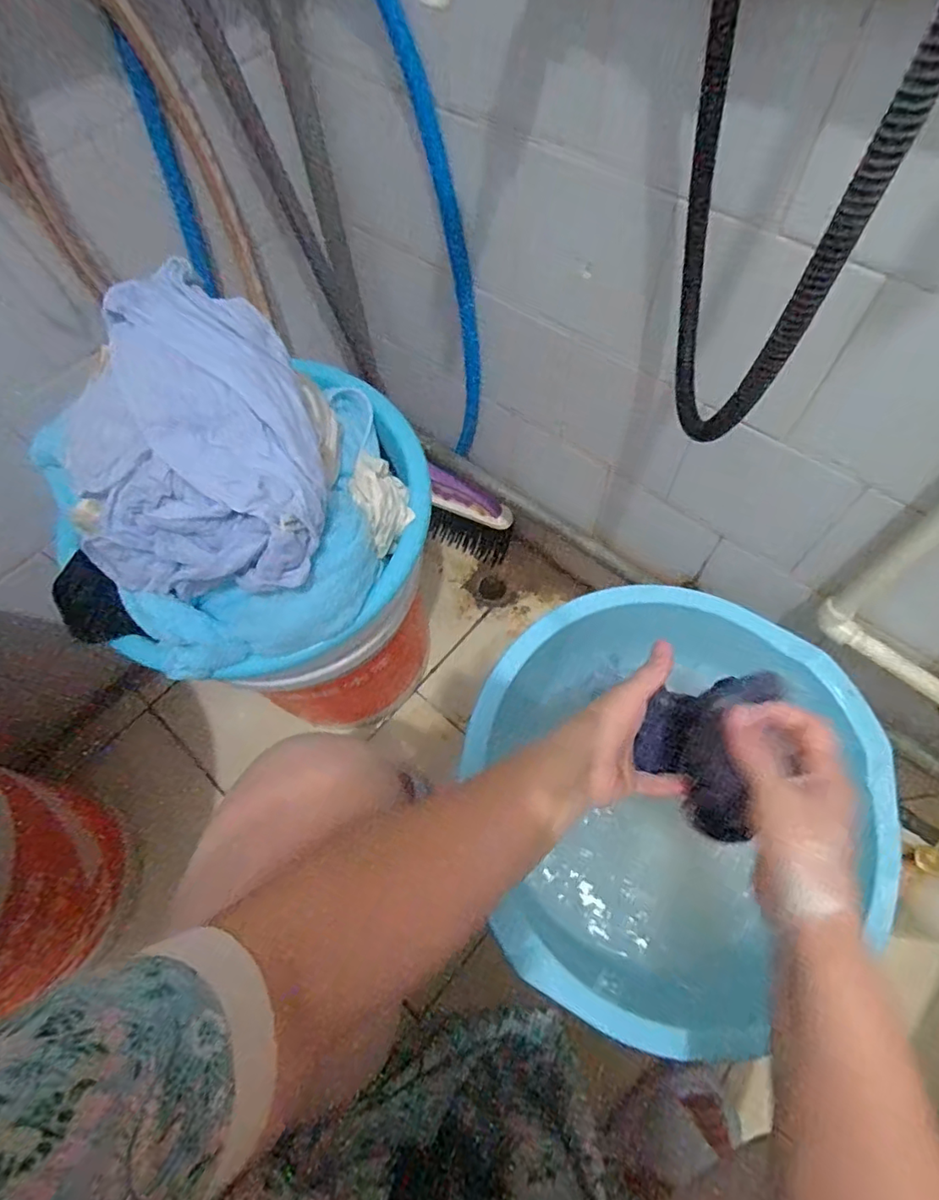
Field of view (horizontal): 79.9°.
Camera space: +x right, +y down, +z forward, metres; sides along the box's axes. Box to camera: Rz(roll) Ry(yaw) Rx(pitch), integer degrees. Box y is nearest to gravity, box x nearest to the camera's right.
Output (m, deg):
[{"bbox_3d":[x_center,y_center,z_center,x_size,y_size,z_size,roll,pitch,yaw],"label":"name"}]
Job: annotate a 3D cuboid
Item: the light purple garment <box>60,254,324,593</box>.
[{"bbox_3d":[-0.210,-0.124,0.418,0.185,0.112,0.209,-3,63,2],"label":"light purple garment"}]

